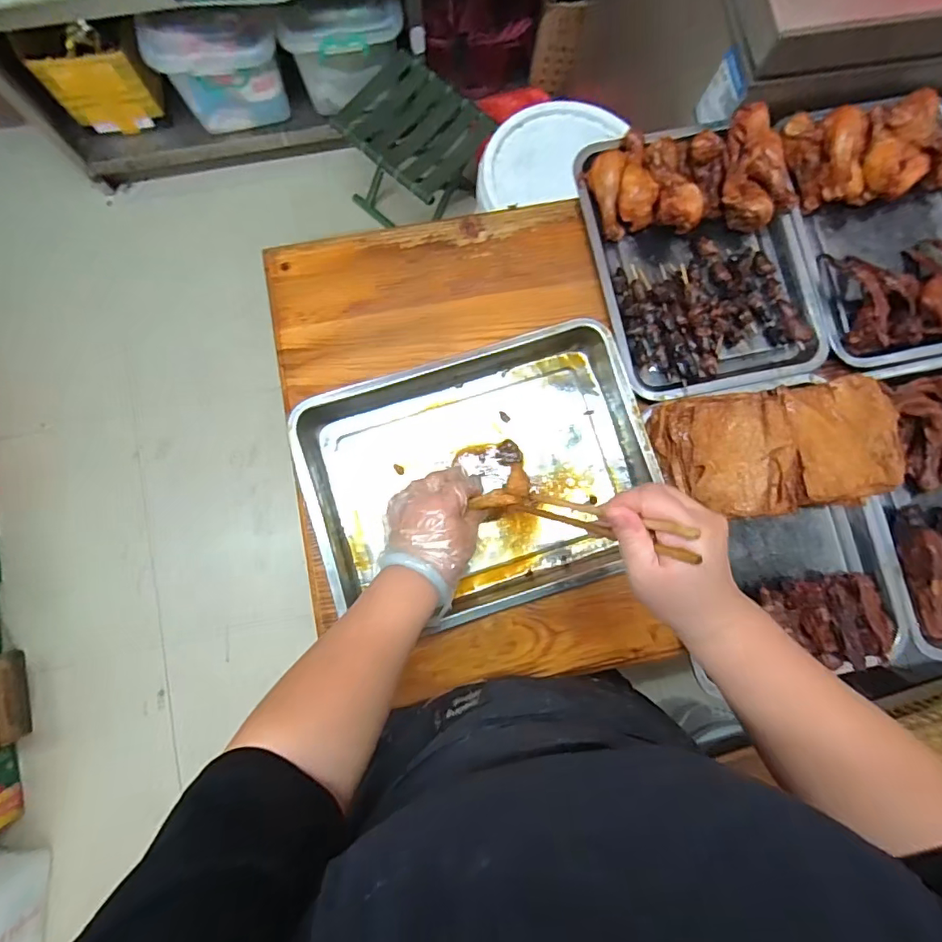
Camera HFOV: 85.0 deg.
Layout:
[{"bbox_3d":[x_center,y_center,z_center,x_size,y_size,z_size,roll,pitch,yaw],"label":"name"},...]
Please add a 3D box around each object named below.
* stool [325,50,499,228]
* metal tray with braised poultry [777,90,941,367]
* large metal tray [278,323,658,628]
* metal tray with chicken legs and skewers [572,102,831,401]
[{"bbox_3d":[-0.130,-0.763,1.267,0.310,0.274,0.254,37,83,3],"label":"stool"},{"bbox_3d":[0.548,-0.304,0.653,0.266,0.081,0.327,-7,83,-3],"label":"metal tray with braised poultry"},{"bbox_3d":[0.009,0.010,0.606,0.390,0.059,0.298,-15,84,-3],"label":"large metal tray"},{"bbox_3d":[0.289,-0.269,0.634,0.259,0.076,0.333,-11,83,-3],"label":"metal tray with chicken legs and skewers"}]

